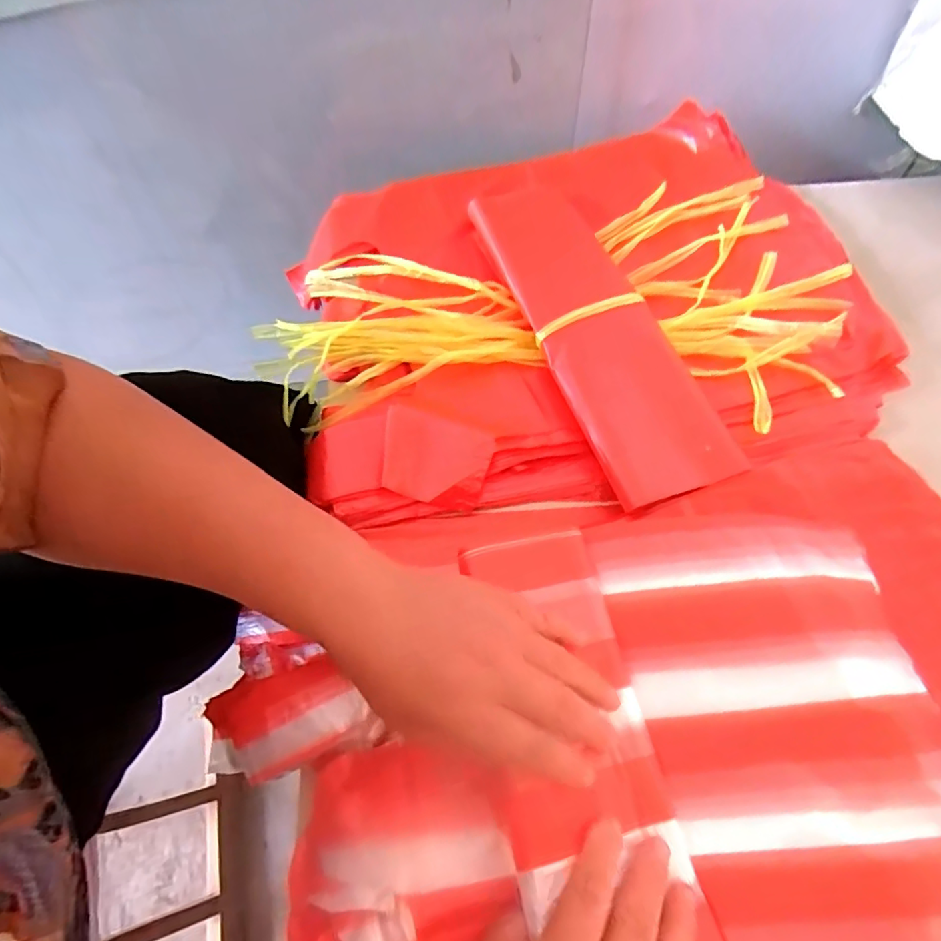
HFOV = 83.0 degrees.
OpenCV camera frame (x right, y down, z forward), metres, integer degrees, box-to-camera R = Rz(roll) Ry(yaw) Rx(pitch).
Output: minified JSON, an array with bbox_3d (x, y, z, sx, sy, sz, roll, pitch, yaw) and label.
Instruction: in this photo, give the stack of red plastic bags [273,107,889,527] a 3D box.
[{"bbox_3d":[0.084,-0.161,0.514,0.525,0.055,0.427,-14,64,-6],"label":"stack of red plastic bags"}]

